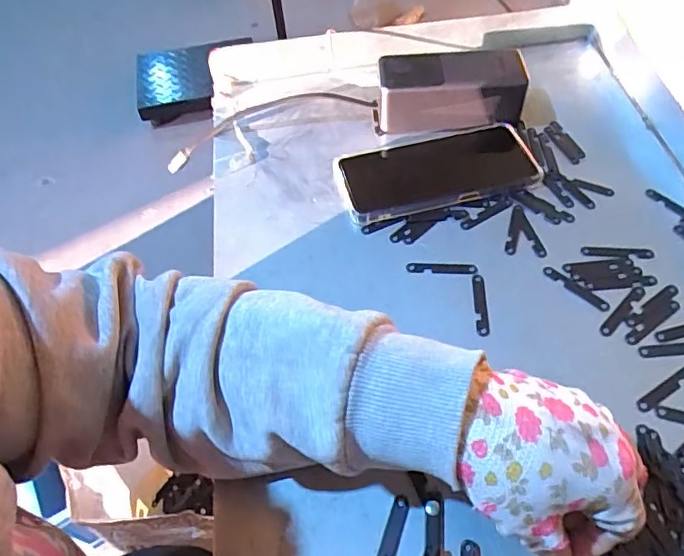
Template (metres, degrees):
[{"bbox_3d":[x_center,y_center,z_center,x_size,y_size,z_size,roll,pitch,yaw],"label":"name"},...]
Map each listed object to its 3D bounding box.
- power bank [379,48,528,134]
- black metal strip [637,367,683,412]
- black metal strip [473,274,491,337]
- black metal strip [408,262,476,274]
[{"bbox_3d":[0.099,-0.173,0.522,0.125,0.051,0.059,0,54,3],"label":"power bank"},{"bbox_3d":[0.210,0.070,0.364,0.052,0.004,0.009,-27,57,-16],"label":"black metal strip"},{"bbox_3d":[0.100,0.020,0.411,0.009,0.004,0.052,2,54,5],"label":"black metal strip"},{"bbox_3d":[0.076,-0.007,0.431,0.052,0.004,0.008,2,54,5],"label":"black metal strip"}]

